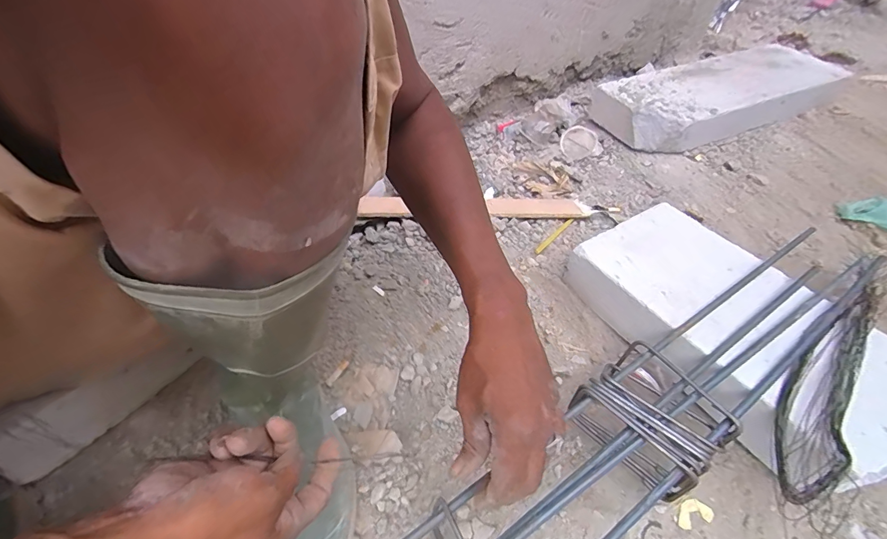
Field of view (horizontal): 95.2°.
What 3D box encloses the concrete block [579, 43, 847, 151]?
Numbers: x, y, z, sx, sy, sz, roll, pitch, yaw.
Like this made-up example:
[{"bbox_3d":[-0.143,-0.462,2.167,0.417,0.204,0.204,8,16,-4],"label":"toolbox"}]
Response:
[{"bbox_3d":[0.638,-0.396,0.931,0.568,0.099,0.238,-13,52,-11],"label":"concrete block"}]

